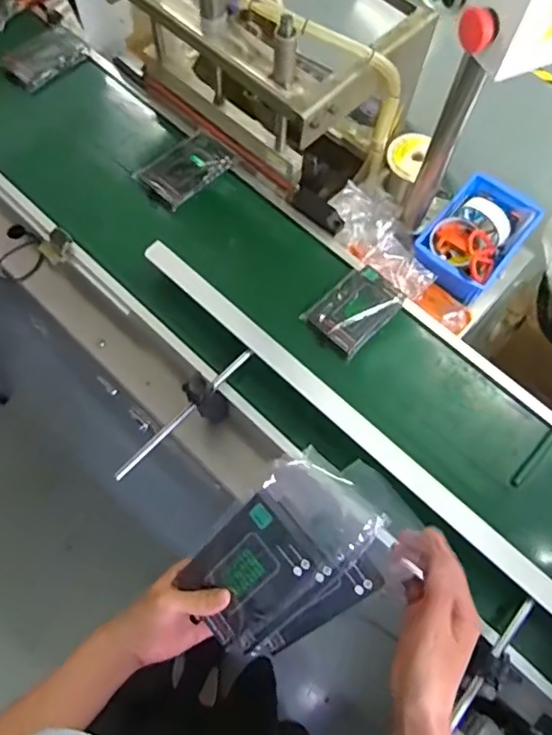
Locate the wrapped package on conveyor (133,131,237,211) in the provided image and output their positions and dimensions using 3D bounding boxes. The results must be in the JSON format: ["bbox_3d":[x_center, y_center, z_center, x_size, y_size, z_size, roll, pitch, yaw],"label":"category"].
[{"bbox_3d":[-0.145,-0.327,0.903,0.149,0.012,0.093,-42,76,-17],"label":"wrapped package on conveyor"}]

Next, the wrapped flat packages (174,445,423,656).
[{"bbox_3d":[0.008,0.165,0.476,0.126,0.042,0.201,46,105,8],"label":"wrapped flat packages"}]

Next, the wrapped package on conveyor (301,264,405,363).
[{"bbox_3d":[0.118,-0.087,0.815,0.130,0.016,0.094,-42,76,-17],"label":"wrapped package on conveyor"}]

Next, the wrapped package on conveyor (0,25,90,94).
[{"bbox_3d":[-0.415,-0.558,0.990,0.096,0.016,0.155,38,71,12],"label":"wrapped package on conveyor"}]

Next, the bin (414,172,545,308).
[{"bbox_3d":[0.339,-0.225,0.931,0.140,0.065,0.214,37,71,12],"label":"bin"}]

